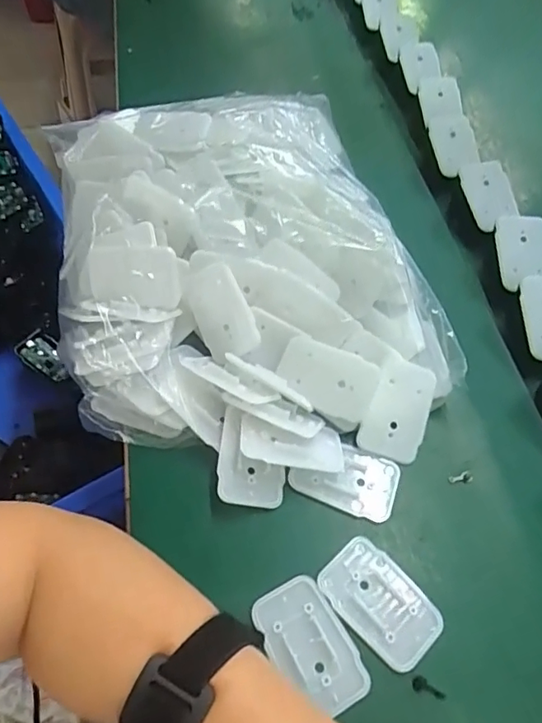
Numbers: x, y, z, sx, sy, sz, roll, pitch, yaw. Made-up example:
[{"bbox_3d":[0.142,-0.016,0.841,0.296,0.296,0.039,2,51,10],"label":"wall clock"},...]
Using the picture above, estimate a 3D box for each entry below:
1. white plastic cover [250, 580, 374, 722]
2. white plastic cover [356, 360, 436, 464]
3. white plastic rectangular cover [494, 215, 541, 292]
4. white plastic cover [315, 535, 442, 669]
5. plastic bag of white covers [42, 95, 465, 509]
[{"bbox_3d":[0.023,0.160,0.300,0.042,0.005,0.070,-27,59,-19],"label":"white plastic cover"},{"bbox_3d":[0.088,0.034,0.366,0.041,0.004,0.067,21,81,-2],"label":"white plastic cover"},{"bbox_3d":[0.214,-0.092,0.448,0.044,0.009,0.066,-1,77,3],"label":"white plastic rectangular cover"},{"bbox_3d":[0.065,0.142,0.314,0.045,0.006,0.069,-38,63,-25],"label":"white plastic cover"},{"bbox_3d":[-0.029,-0.078,0.416,0.265,0.089,0.375,-12,55,-10],"label":"plastic bag of white covers"}]

